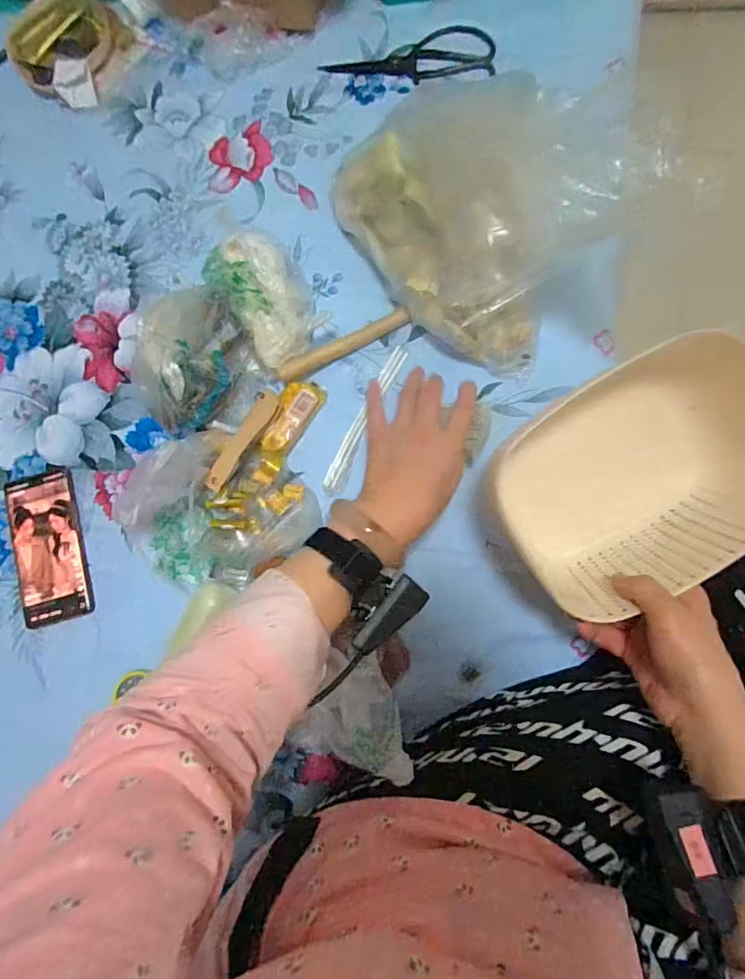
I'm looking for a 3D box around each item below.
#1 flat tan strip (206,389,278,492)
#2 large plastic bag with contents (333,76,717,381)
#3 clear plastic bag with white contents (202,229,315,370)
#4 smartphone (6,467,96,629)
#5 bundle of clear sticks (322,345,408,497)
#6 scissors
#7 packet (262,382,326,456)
[{"bbox_3d":[-0.139,-0.053,0.529,0.022,0.014,0.119,30,85,9],"label":"flat tan strip"},{"bbox_3d":[0.144,-0.292,0.494,0.284,0.104,0.244,-39,79,0],"label":"large plastic bag with contents"},{"bbox_3d":[-0.109,-0.206,0.532,0.087,0.055,0.135,-35,79,0],"label":"clear plastic bag with white contents"},{"bbox_3d":[-0.357,0.062,0.545,0.078,0.007,0.165,-16,80,3],"label":"smartphone"},{"bbox_3d":[-0.009,-0.075,0.530,0.019,0.006,0.175,26,85,9],"label":"bundle of clear sticks"},{"bbox_3d":[0.042,-0.504,0.580,0.193,0.011,0.067,0,82,5],"label":"scissors"},{"bbox_3d":[-0.085,-0.077,0.527,0.040,0.026,0.084,28,85,9],"label":"packet"}]

